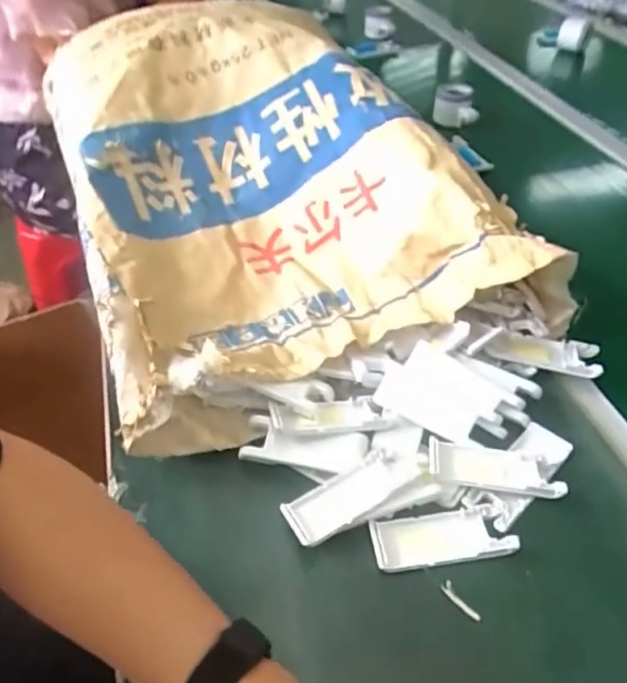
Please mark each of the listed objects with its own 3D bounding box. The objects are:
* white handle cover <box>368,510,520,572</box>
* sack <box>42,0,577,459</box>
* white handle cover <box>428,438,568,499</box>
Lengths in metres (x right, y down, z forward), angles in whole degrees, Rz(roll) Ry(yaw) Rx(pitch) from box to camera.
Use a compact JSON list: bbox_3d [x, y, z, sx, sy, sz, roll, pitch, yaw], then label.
[{"bbox_3d":[0.094,0.144,0.443,0.101,0.010,0.038,-4,45,-6],"label":"white handle cover"},{"bbox_3d":[-0.068,-0.207,0.676,0.387,0.141,0.621,-16,46,-15],"label":"sack"},{"bbox_3d":[0.142,0.098,0.473,0.100,0.010,0.040,7,45,5],"label":"white handle cover"}]

